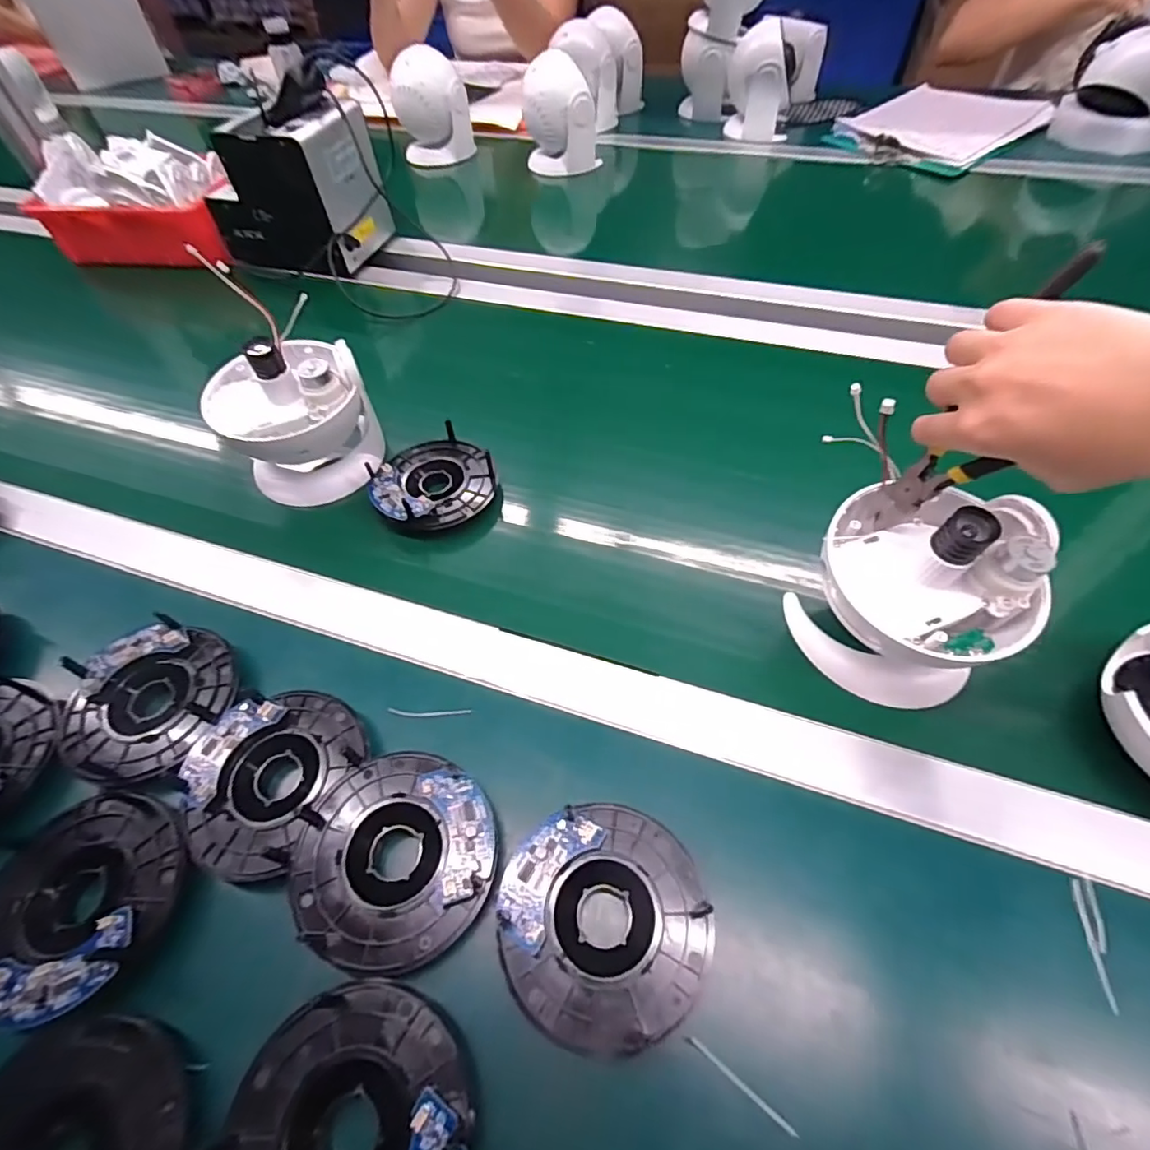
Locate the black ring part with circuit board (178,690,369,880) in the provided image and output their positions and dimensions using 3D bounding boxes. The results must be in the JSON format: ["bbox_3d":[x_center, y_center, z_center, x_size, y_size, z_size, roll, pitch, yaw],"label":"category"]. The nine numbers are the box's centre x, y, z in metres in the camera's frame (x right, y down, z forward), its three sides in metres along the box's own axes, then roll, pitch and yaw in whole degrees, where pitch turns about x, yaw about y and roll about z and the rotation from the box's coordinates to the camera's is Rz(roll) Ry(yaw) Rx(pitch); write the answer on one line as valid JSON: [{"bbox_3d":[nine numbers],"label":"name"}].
[{"bbox_3d":[-0.179,0.112,0.320,0.092,0.018,0.098,21,58,18],"label":"black ring part with circuit board"}]

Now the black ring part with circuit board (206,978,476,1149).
[{"bbox_3d":[-0.095,0.236,0.234,0.101,0.029,0.098,-2,54,3],"label":"black ring part with circuit board"}]

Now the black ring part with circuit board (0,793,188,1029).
[{"bbox_3d":[-0.260,0.163,0.285,0.105,0.018,0.093,29,61,23],"label":"black ring part with circuit board"}]

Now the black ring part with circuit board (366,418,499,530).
[{"bbox_3d":[-0.117,-0.080,0.459,0.099,0.025,0.096,-28,57,-15],"label":"black ring part with circuit board"}]

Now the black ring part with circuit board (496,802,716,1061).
[{"bbox_3d":[0.016,0.171,0.274,0.098,0.031,0.101,-2,54,3],"label":"black ring part with circuit board"}]

